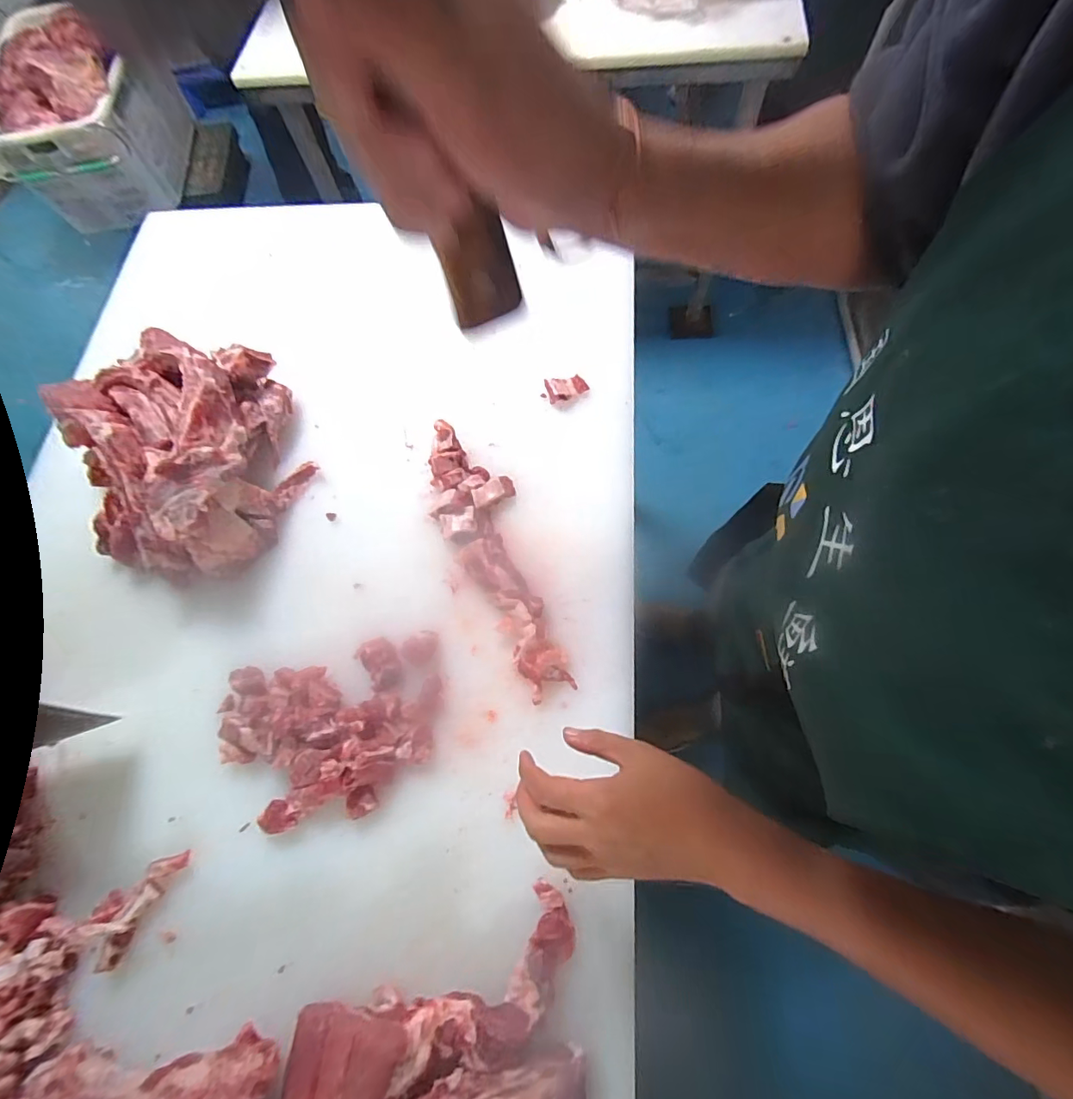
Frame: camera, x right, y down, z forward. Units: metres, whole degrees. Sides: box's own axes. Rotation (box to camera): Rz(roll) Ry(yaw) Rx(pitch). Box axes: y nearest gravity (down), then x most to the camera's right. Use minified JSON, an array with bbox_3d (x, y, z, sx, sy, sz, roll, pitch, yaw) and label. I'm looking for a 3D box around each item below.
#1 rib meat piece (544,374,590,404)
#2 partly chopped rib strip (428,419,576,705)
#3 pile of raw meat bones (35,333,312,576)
[{"bbox_3d":[0.039,-0.205,0.630,0.053,0.020,0.031,-11,69,-1],"label":"rib meat piece"},{"bbox_3d":[-0.048,0.000,0.555,0.084,0.033,0.326,-23,70,-6],"label":"partly chopped rib strip"},{"bbox_3d":[-0.411,-0.116,0.576,0.245,0.119,0.269,-1,69,2],"label":"pile of raw meat bones"}]

